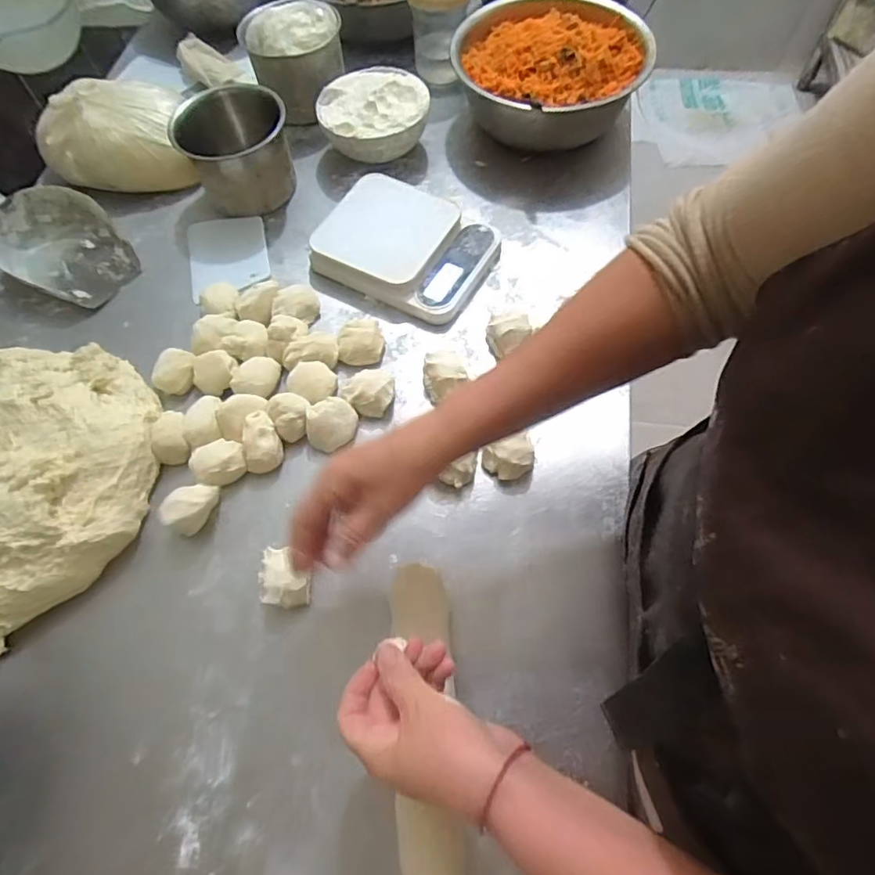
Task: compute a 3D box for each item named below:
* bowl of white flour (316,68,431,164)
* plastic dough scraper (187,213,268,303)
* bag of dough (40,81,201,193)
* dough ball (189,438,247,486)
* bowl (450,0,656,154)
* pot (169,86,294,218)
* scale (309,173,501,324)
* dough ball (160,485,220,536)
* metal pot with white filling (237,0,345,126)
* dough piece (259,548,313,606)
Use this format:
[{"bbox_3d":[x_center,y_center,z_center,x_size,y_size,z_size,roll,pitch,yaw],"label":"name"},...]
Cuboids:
[{"bbox_3d":[-0.080,-0.407,0.713,0.136,0.066,0.125,-1,64,3],"label":"bowl of white flour"},{"bbox_3d":[-0.256,-0.227,0.675,0.096,0.010,0.126,-16,62,-4],"label":"plastic dough scraper"},{"bbox_3d":[-0.417,-0.398,0.725,0.194,0.084,0.110,-1,64,3],"label":"bag of dough"},{"bbox_3d":[-0.212,0.024,0.535,0.052,0.024,0.043,-21,64,-7],"label":"dough ball"},{"bbox_3d":[0.141,-0.467,0.713,0.236,0.105,0.257,-7,64,-1],"label":"bowl"},{"bbox_3d":[-0.242,-0.353,0.686,0.131,0.096,0.116,-30,66,-11],"label":"pot"},{"bbox_3d":[-0.035,-0.220,0.642,0.193,0.040,0.143,27,68,16],"label":"scale"},{"bbox_3d":[-0.225,0.066,0.511,0.038,0.038,0.046,18,67,11],"label":"dough ball"},{"bbox_3d":[-0.187,-0.501,0.736,0.123,0.093,0.120,-1,64,3],"label":"metal pot with white filling"},{"bbox_3d":[-0.132,0.122,0.483,0.042,0.027,0.052,-6,64,0],"label":"dough piece"}]

